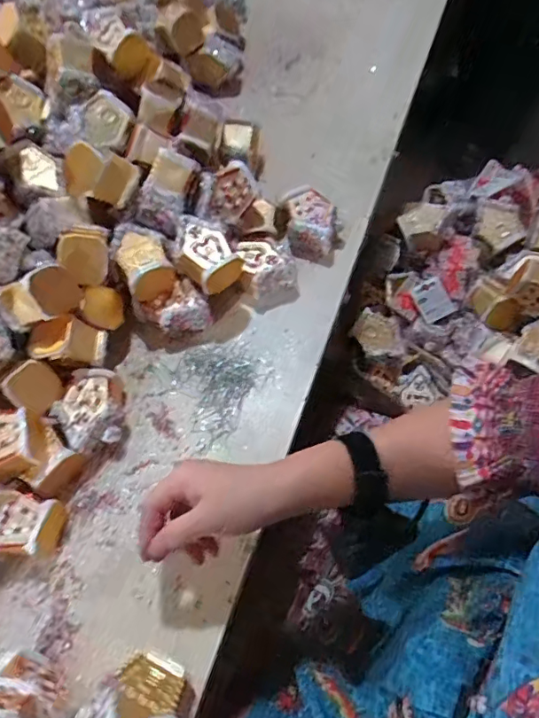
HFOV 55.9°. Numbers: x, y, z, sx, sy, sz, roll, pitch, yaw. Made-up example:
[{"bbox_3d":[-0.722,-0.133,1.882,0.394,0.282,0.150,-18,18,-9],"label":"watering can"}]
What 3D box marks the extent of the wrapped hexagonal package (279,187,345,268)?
[{"bbox_3d":[0.053,-0.169,0.657,0.088,0.065,0.068,27,66,15],"label":"wrapped hexagonal package"}]

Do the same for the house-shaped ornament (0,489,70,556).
[{"bbox_3d":[-0.239,0.155,0.476,0.082,0.044,0.054,5,62,4],"label":"house-shaped ornament"}]

